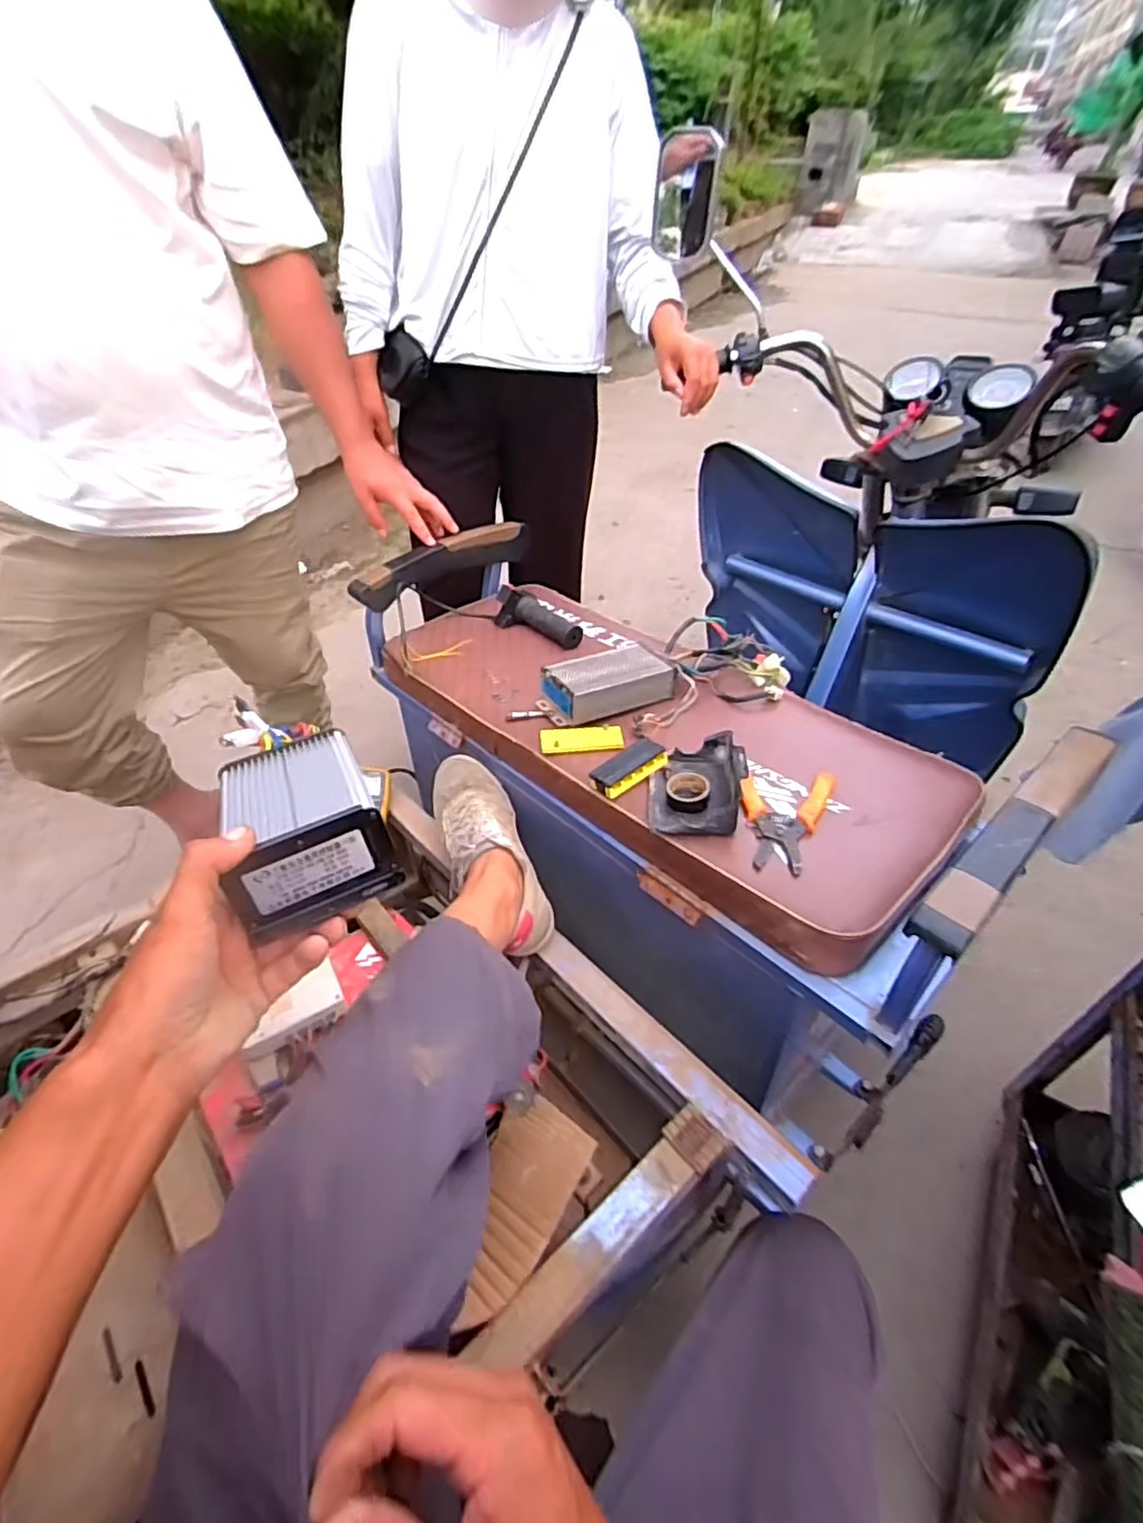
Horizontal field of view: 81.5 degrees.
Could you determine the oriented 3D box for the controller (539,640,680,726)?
[{"bbox_3d":[0.044,-0.100,0.837,0.165,0.045,0.092,-22,48,-22],"label":"controller"}]

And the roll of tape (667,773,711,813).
[{"bbox_3d":[0.121,0.031,0.691,0.043,0.017,0.051,2,43,2],"label":"roll of tape"}]

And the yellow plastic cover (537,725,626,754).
[{"bbox_3d":[0.012,-0.027,0.784,0.096,0.005,0.044,-3,43,-3],"label":"yellow plastic cover"}]

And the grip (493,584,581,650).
[{"bbox_3d":[-0.056,-0.213,0.991,0.157,0.046,0.039,29,50,27],"label":"grip"}]

